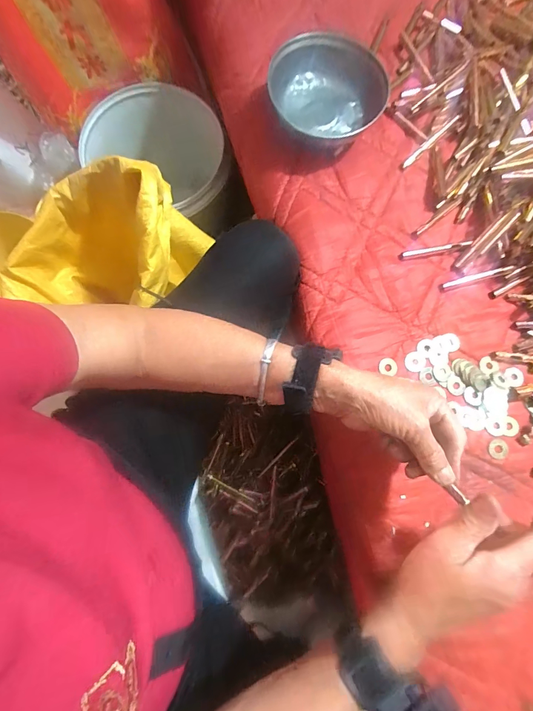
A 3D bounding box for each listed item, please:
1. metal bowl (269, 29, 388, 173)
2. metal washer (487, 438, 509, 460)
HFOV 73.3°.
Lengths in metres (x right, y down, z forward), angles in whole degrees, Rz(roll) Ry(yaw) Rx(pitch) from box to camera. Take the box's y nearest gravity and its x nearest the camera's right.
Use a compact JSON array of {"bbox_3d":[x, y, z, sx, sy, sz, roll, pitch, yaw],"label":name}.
[{"bbox_3d":[0.076,-0.317,0.447,0.144,0.048,0.156,-4,79,-2],"label":"metal bowl"},{"bbox_3d":[0.260,0.105,0.400,0.023,0.004,0.022,0,79,-1],"label":"metal washer"}]

